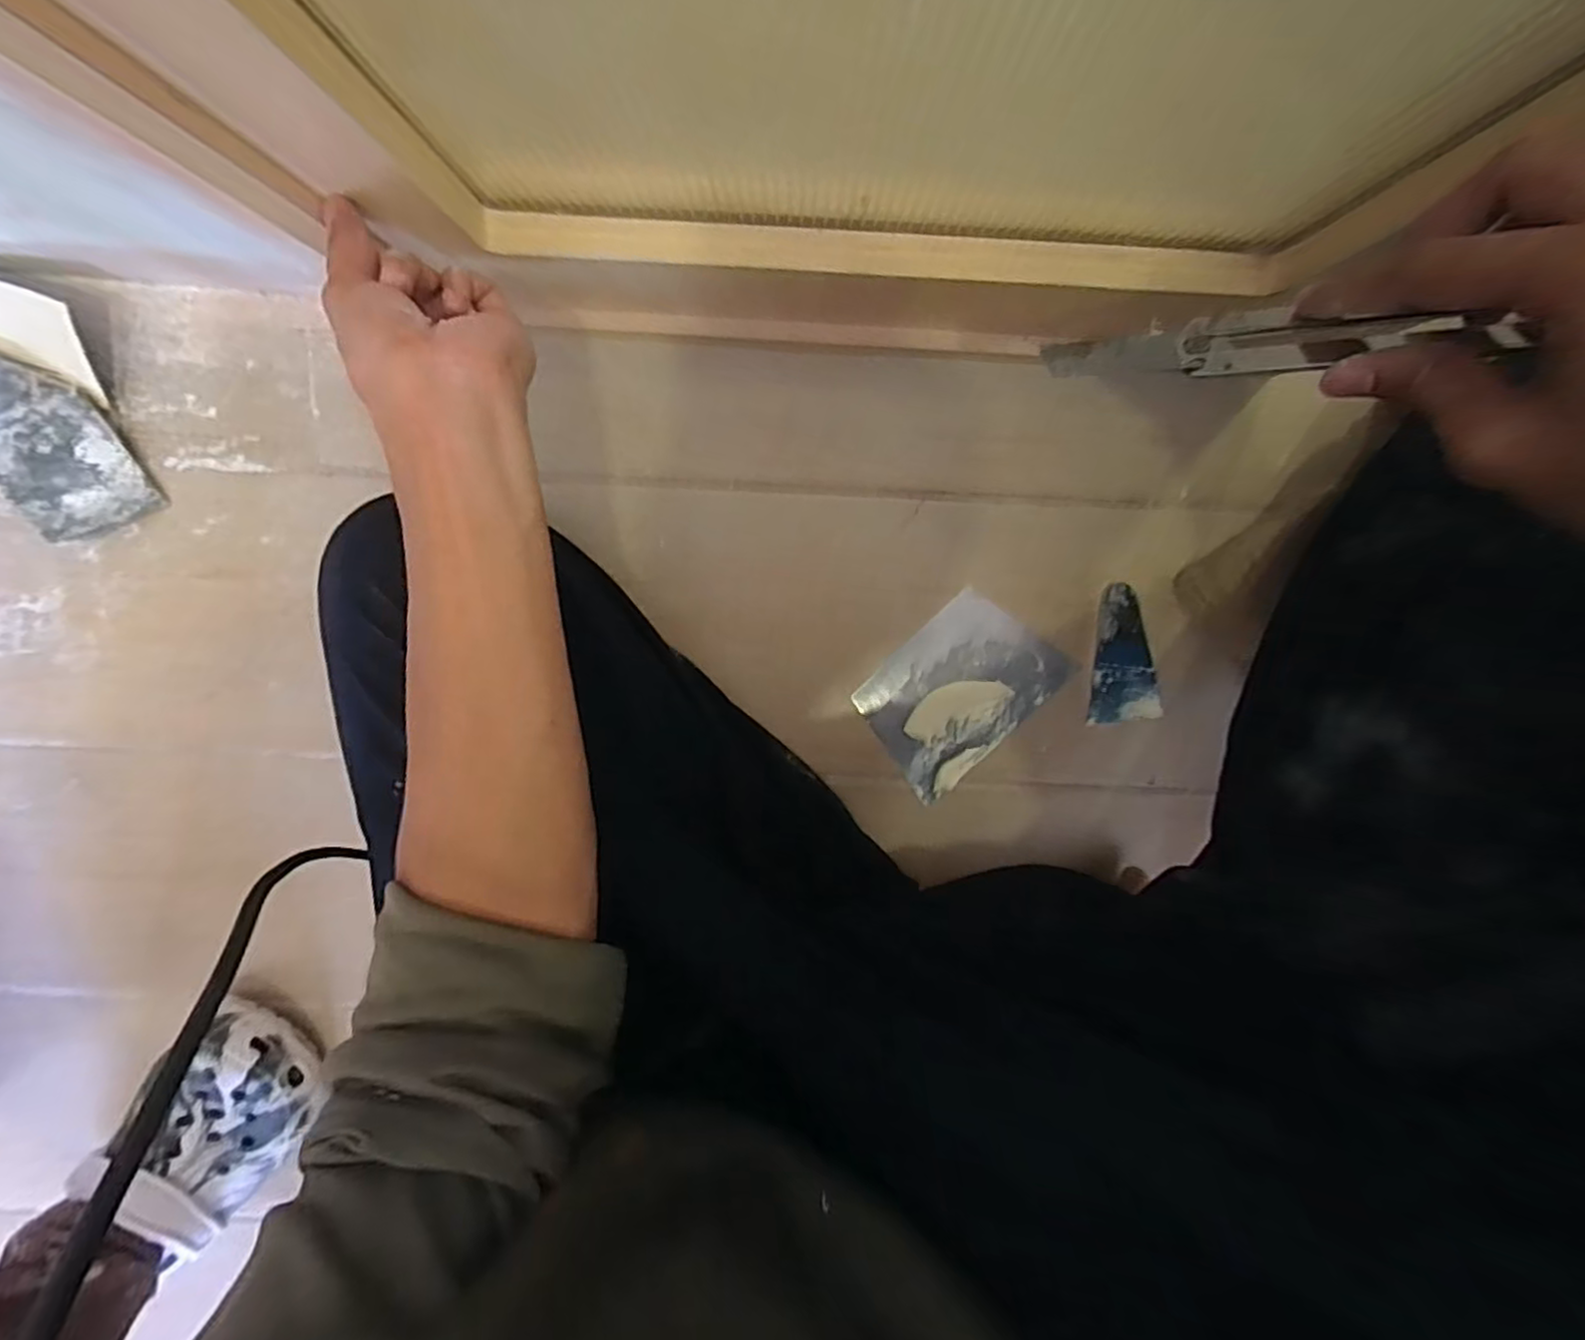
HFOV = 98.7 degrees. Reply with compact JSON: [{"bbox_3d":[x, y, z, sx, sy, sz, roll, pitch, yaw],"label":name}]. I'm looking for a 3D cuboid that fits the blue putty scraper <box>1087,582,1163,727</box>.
[{"bbox_3d":[0.232,-0.010,0.474,0.049,0.004,0.095,-7,100,1],"label":"blue putty scraper"}]

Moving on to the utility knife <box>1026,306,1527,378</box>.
[{"bbox_3d":[0.170,-0.124,0.256,0.146,0.018,0.026,13,102,34],"label":"utility knife"}]

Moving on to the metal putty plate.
[{"bbox_3d":[0.116,0.017,0.482,0.097,0.005,0.133,44,97,-7],"label":"metal putty plate"}]

